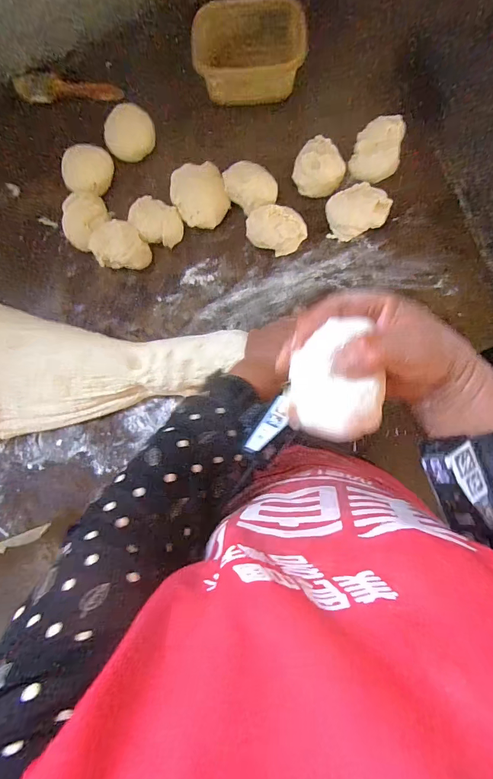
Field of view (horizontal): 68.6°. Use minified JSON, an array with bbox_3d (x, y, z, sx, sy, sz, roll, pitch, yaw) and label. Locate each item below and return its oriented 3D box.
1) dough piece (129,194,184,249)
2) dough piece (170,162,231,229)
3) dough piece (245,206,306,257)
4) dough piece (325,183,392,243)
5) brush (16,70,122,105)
[{"bbox_3d":[-0.135,-0.250,0.541,0.062,0.032,0.077,-45,85,0],"label":"dough piece"},{"bbox_3d":[-0.068,-0.287,0.537,0.076,0.033,0.086,-17,85,2],"label":"dough piece"},{"bbox_3d":[0.043,-0.231,0.525,0.085,0.044,0.059,0,86,4],"label":"dough piece"},{"bbox_3d":[0.161,-0.261,0.525,0.088,0.027,0.066,-17,85,2],"label":"dough piece"},{"bbox_3d":[-0.296,-0.503,0.608,0.162,0.013,0.039,-9,120,-16],"label":"brush"}]

